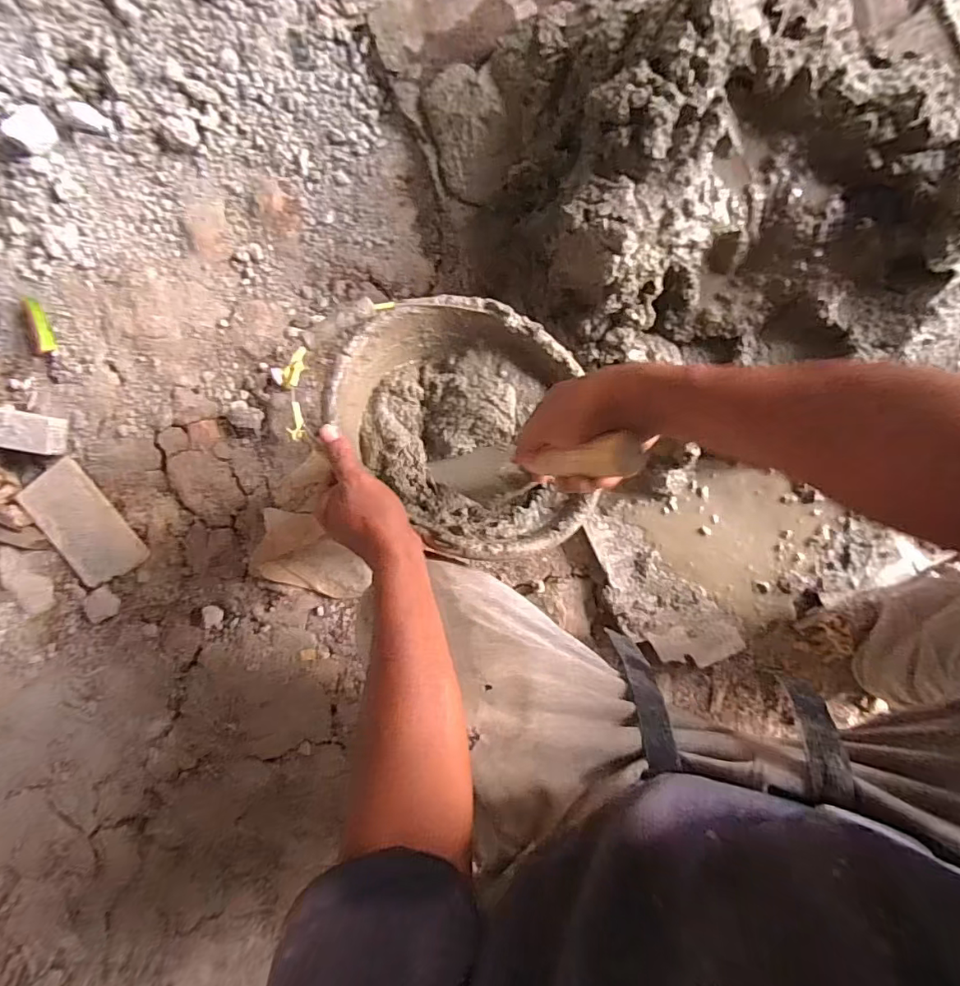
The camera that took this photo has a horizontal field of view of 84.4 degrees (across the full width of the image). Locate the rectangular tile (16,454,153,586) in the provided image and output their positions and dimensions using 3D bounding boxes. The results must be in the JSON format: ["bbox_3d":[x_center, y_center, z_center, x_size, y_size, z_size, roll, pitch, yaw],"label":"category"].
[{"bbox_3d":[-0.596,0.048,0.794,0.099,0.010,0.192,-38,92,-9],"label":"rectangular tile"}]

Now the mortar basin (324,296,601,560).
[{"bbox_3d":[-0.021,-0.069,0.542,0.233,0.129,0.251,1,96,8],"label":"mortar basin"}]

